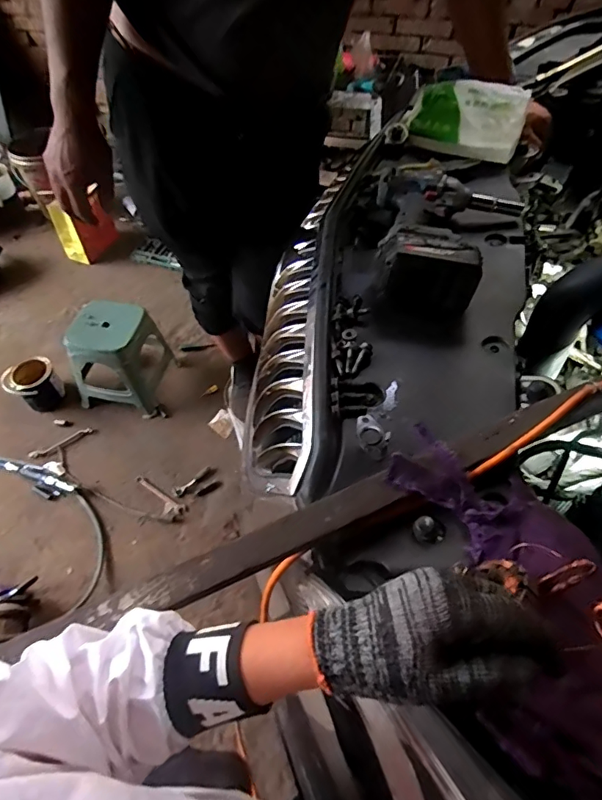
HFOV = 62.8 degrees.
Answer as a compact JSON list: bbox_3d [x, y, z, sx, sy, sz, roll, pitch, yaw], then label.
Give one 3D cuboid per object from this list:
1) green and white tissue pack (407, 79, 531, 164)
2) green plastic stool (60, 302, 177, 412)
[{"bbox_3d":[0.275,-0.468,0.823,0.183,0.083,0.083,16,56,12],"label":"green and white tissue pack"},{"bbox_3d":[-0.682,-0.161,1.855,0.284,0.331,0.275,9,55,7],"label":"green plastic stool"}]

